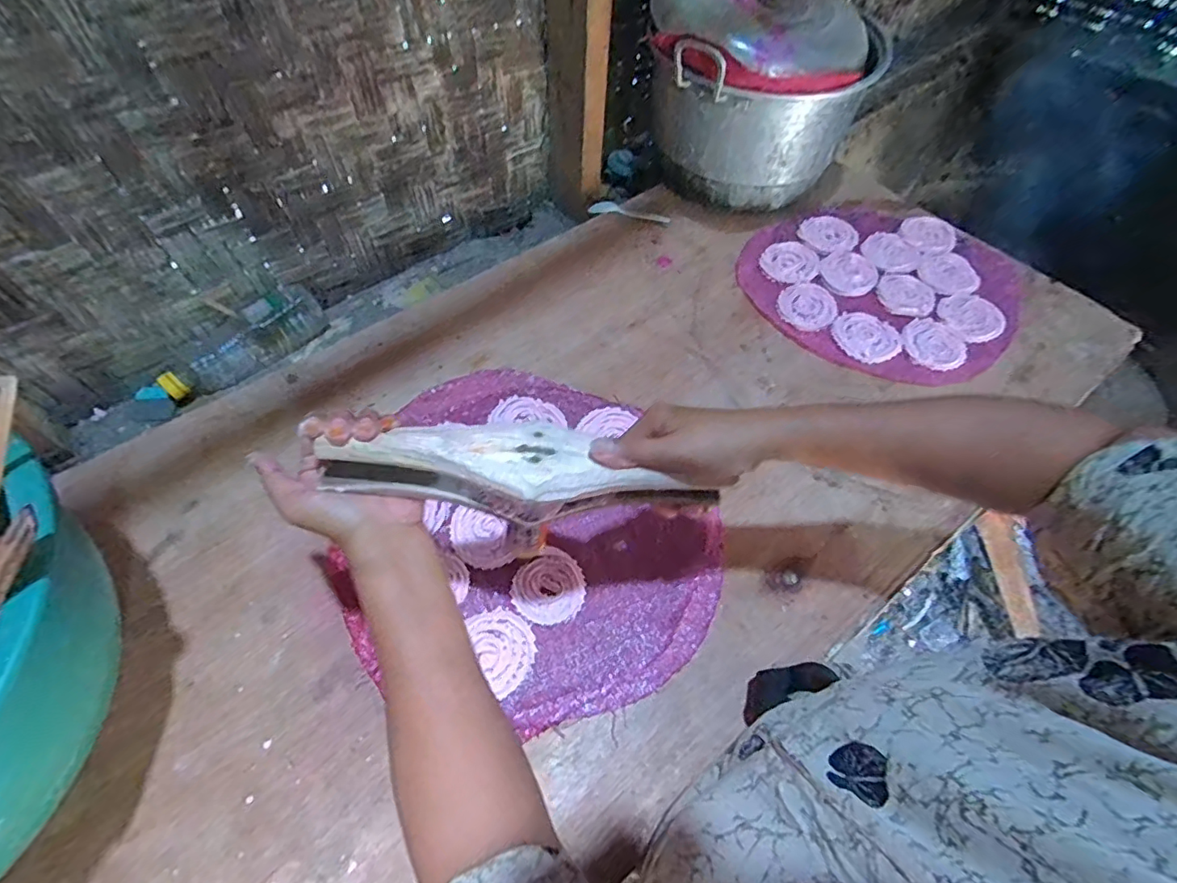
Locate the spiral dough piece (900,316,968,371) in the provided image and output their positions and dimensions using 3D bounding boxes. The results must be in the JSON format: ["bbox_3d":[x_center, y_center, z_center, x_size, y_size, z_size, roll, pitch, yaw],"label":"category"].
[{"bbox_3d":[0.440,-0.127,0.682,0.076,0.006,0.077,23,60,14],"label":"spiral dough piece"}]

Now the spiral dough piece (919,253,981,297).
[{"bbox_3d":[0.498,-0.230,0.742,0.075,0.005,0.077,0,57,0],"label":"spiral dough piece"}]

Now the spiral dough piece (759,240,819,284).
[{"bbox_3d":[0.287,-0.259,0.767,0.076,0.007,0.082,0,57,0],"label":"spiral dough piece"}]

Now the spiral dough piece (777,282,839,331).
[{"bbox_3d":[0.295,-0.184,0.722,0.074,0.006,0.086,16,59,10],"label":"spiral dough piece"}]

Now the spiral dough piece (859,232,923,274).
[{"bbox_3d":[0.435,-0.272,0.775,0.077,0.007,0.082,0,57,0],"label":"spiral dough piece"}]

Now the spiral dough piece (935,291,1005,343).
[{"bbox_3d":[0.506,-0.165,0.705,0.079,0.007,0.076,0,57,0],"label":"spiral dough piece"}]

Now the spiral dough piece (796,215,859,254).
[{"bbox_3d":[0.356,-0.307,0.796,0.077,0.006,0.075,0,57,0],"label":"spiral dough piece"}]

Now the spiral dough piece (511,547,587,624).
[{"bbox_3d":[-0.037,0.140,0.515,0.067,0.006,0.068,0,57,0],"label":"spiral dough piece"}]

